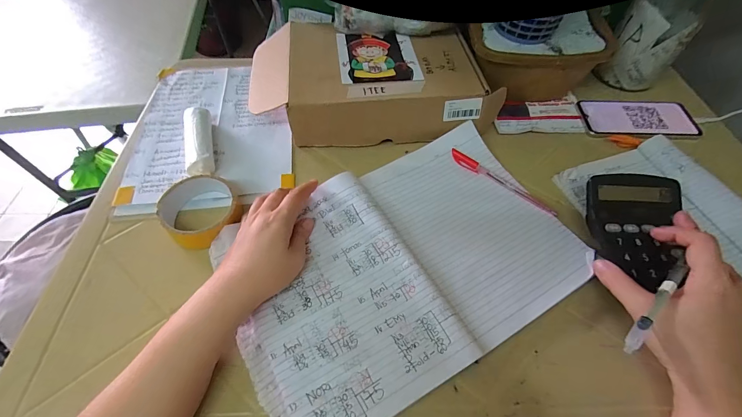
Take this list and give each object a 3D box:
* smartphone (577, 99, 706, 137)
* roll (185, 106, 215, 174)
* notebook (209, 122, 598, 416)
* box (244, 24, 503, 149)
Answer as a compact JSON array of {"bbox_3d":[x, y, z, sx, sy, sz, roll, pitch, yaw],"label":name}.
[{"bbox_3d":[0.396,-0.134,0.492,0.151,0.012,0.089,3,56,1],"label":"smartphone"},{"bbox_3d":[-0.233,-0.092,0.447,0.034,0.028,0.115,-14,58,-10],"label":"roll"},{"bbox_3d":[0.040,0.050,0.367,0.375,0.022,0.241,-24,60,-18],"label":"notebook"},{"bbox_3d":[0.001,-0.182,0.486,0.333,0.096,0.176,-4,52,1],"label":"box"}]

